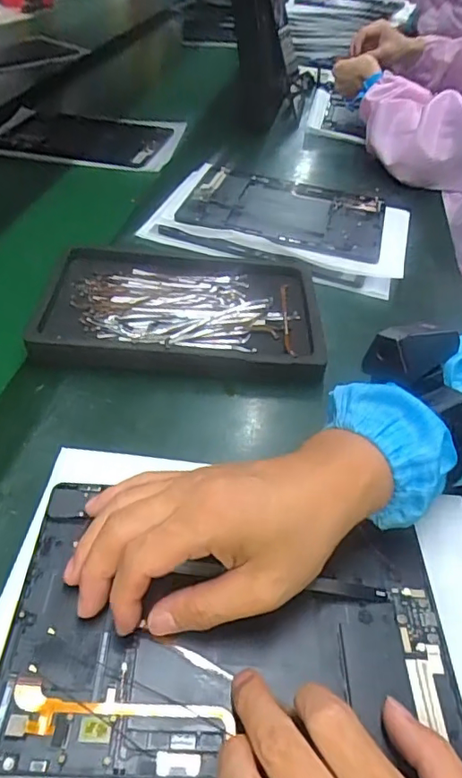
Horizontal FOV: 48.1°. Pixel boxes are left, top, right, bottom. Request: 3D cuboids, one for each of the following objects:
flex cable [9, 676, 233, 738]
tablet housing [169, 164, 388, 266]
[{"bbox_3d":[-0.054,0.157,0.254,0.103,0.004,0.024,5,45,-3],"label":"flex cable"},{"bbox_3d":[0.066,-0.221,0.634,0.235,0.008,0.167,12,46,5],"label":"tablet housing"}]

